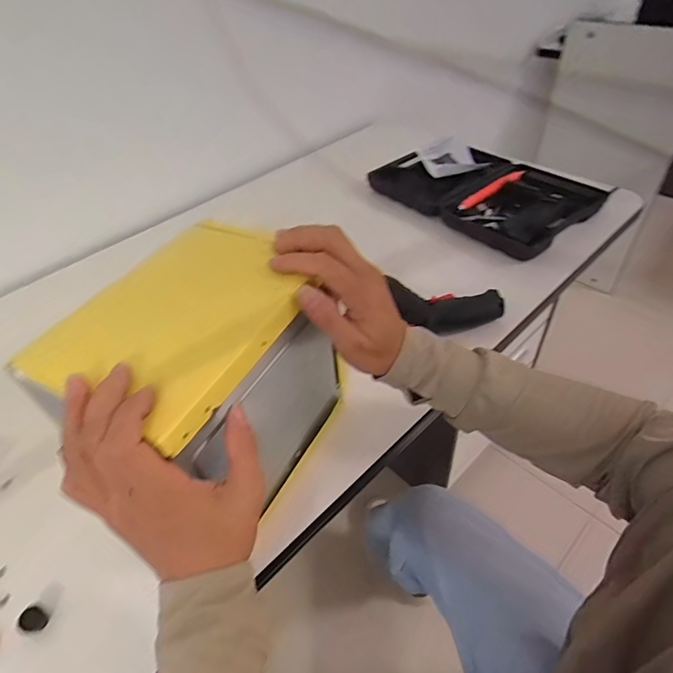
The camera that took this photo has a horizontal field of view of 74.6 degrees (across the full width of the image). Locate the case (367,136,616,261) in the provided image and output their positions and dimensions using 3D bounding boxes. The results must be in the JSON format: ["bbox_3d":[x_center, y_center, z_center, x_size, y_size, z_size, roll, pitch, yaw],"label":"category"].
[{"bbox_3d":[0.238,-0.244,0.742,0.203,0.047,0.347,-31,50,-23],"label":"case"}]

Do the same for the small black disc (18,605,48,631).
[{"bbox_3d":[-0.241,0.225,0.352,0.017,0.013,0.016,-3,44,3],"label":"small black disc"}]

